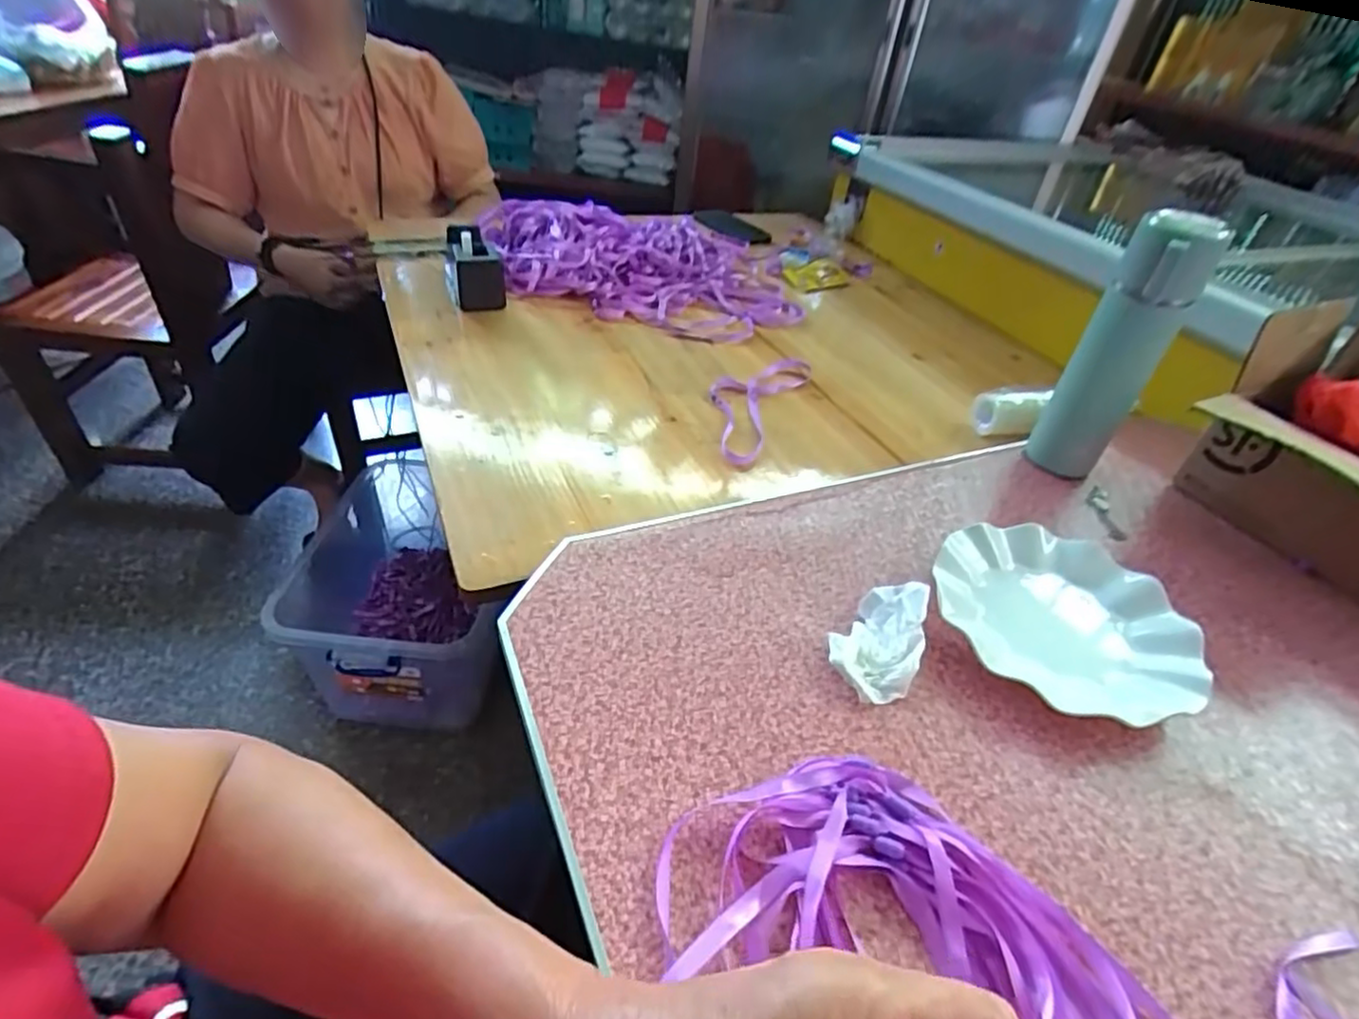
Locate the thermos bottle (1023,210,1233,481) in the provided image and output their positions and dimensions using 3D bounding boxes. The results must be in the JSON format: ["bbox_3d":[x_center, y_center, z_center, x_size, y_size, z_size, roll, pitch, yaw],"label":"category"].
[{"bbox_3d":[0.397,-0.134,0.610,0.066,0.257,0.058,32,46,27],"label":"thermos bottle"}]

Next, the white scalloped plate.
[{"bbox_3d":[0.290,0.081,0.509,0.181,0.028,0.181,4,40,-4],"label":"white scalloped plate"}]

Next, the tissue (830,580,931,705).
[{"bbox_3d":[0.144,0.089,0.469,0.057,0.031,0.095,25,43,20],"label":"tissue"}]

